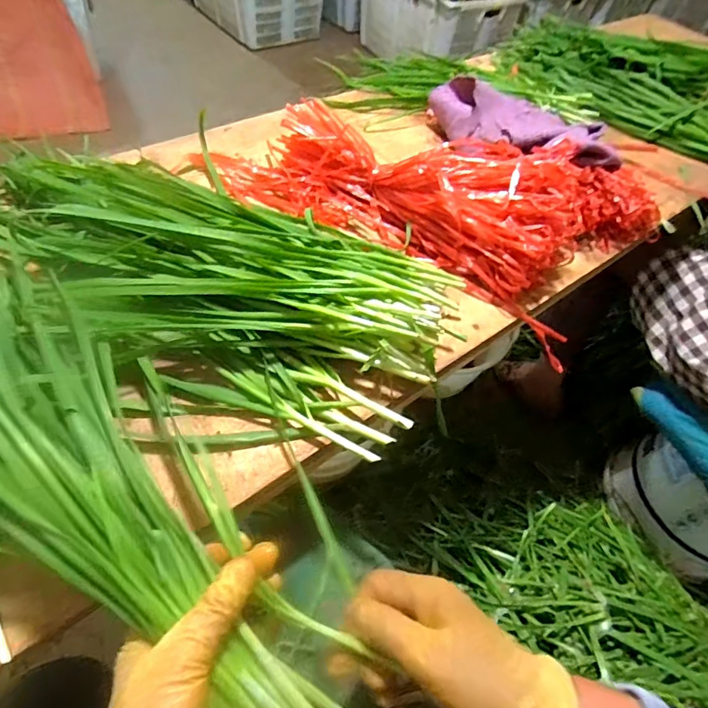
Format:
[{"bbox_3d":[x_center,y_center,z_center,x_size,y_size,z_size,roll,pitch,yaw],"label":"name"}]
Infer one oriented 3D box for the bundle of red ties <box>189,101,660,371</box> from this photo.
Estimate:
[{"bbox_3d":[0.083,-0.203,0.539,0.471,0.089,0.278,30,54,17],"label":"bundle of red ties"}]

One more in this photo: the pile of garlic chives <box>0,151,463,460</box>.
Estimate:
[{"bbox_3d":[-0.134,-0.084,0.436,0.443,0.072,0.264,25,53,14],"label":"pile of garlic chives"}]

